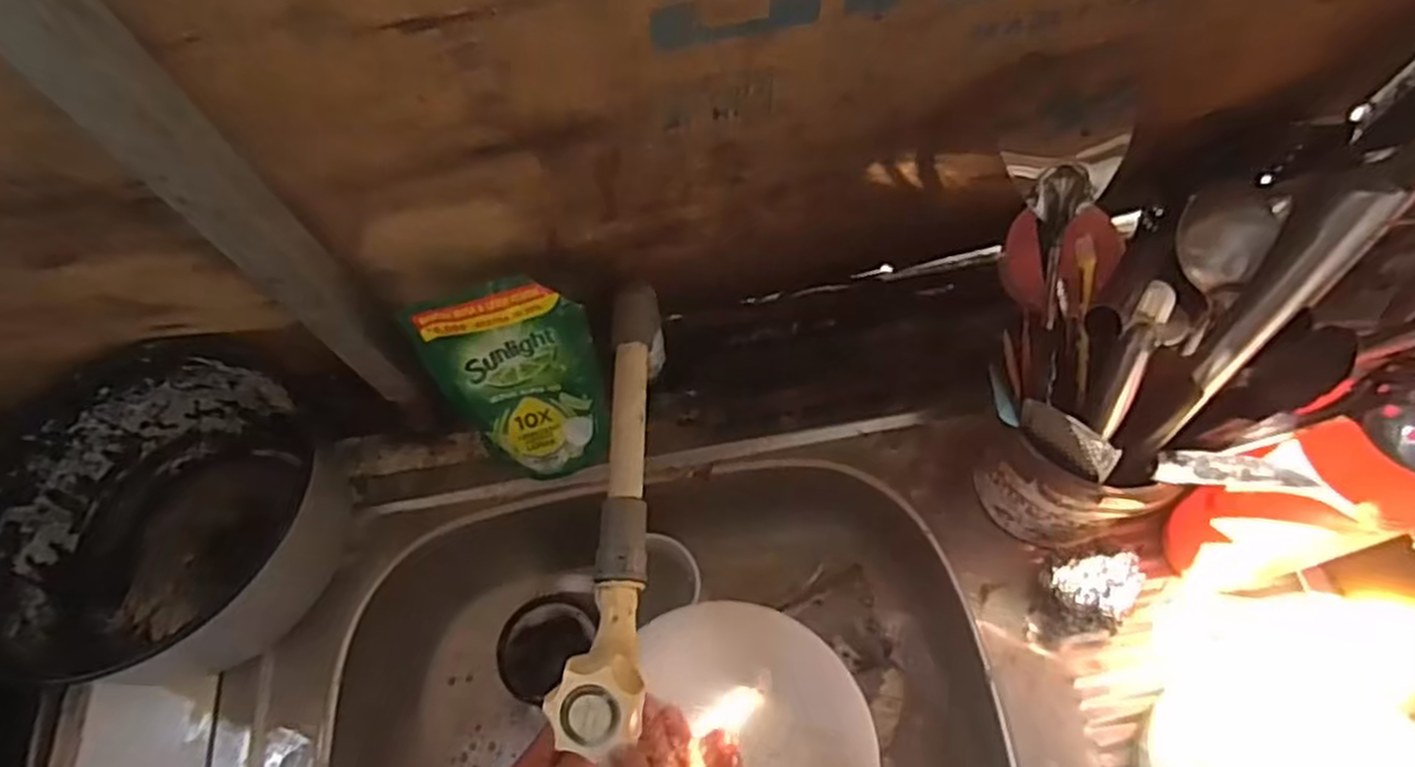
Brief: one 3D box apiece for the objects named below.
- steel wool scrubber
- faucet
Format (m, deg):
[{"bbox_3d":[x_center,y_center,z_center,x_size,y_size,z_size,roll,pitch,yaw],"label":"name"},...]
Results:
[{"bbox_3d":[0.266,0.148,0.543,0.061,0.053,0.070,9,61,8],"label":"steel wool scrubber"},{"bbox_3d":[-0.052,0.066,0.483,0.041,0.062,0.308,0,52,2],"label":"faucet"}]

